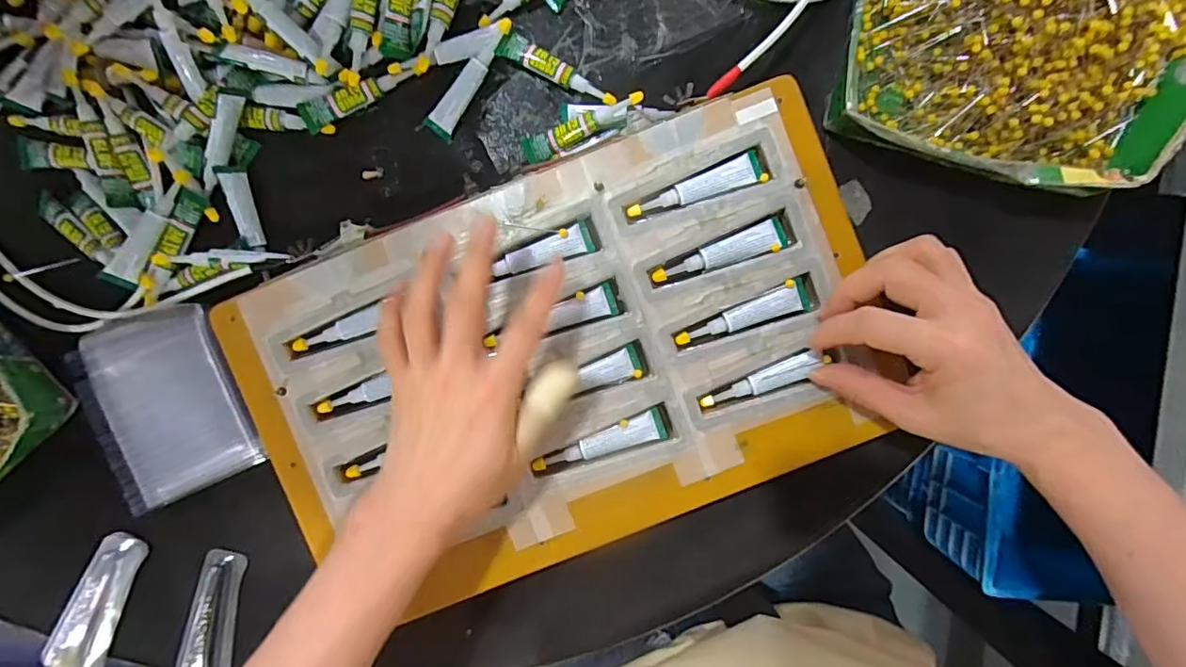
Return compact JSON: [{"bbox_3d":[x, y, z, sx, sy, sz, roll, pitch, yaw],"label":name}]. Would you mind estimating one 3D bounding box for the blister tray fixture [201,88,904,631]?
[{"bbox_3d":[-0.016,0.020,0.336,0.379,0.012,0.231,-21,93,2],"label":"blister tray fixture"}]

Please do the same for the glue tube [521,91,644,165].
[{"bbox_3d":[-0.008,-0.135,0.351,0.085,0.010,0.019,-20,94,17],"label":"glue tube"}]

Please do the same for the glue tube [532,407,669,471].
[{"bbox_3d":[0.004,0.068,0.338,0.085,0.007,0.018,-17,94,1],"label":"glue tube"}]

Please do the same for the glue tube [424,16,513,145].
[{"bbox_3d":[-0.083,-0.170,0.357,0.019,0.009,0.085,32,93,-2],"label":"glue tube"}]

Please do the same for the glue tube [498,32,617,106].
[{"bbox_3d":[-0.023,-0.174,0.359,0.083,0.009,0.017,25,93,-1],"label":"glue tube"}]

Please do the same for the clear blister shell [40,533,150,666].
[{"bbox_3d":[-0.349,0.191,0.377,0.030,0.022,0.098,22,94,-1],"label":"clear blister shell"}]

